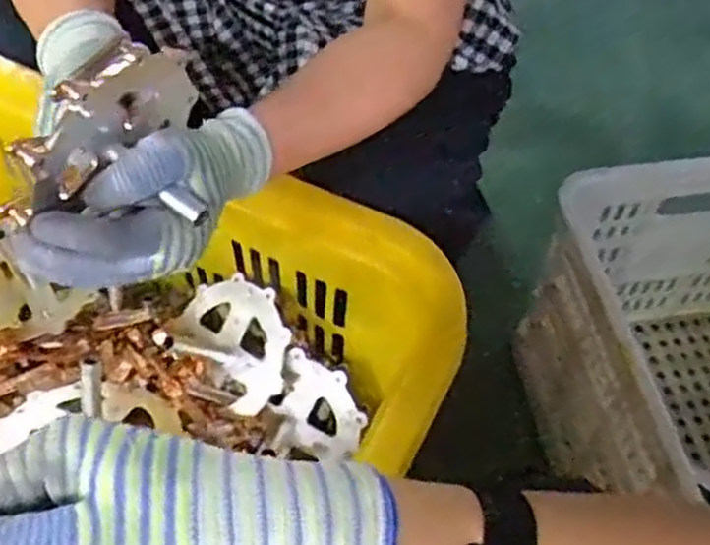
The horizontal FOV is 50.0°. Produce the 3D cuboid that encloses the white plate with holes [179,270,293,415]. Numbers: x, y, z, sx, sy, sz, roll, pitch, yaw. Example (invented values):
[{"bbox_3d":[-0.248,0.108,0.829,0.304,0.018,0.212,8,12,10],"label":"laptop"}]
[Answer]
[{"bbox_3d":[-0.102,0.053,0.659,0.088,0.013,0.126,-50,61,11],"label":"white plate with holes"}]

